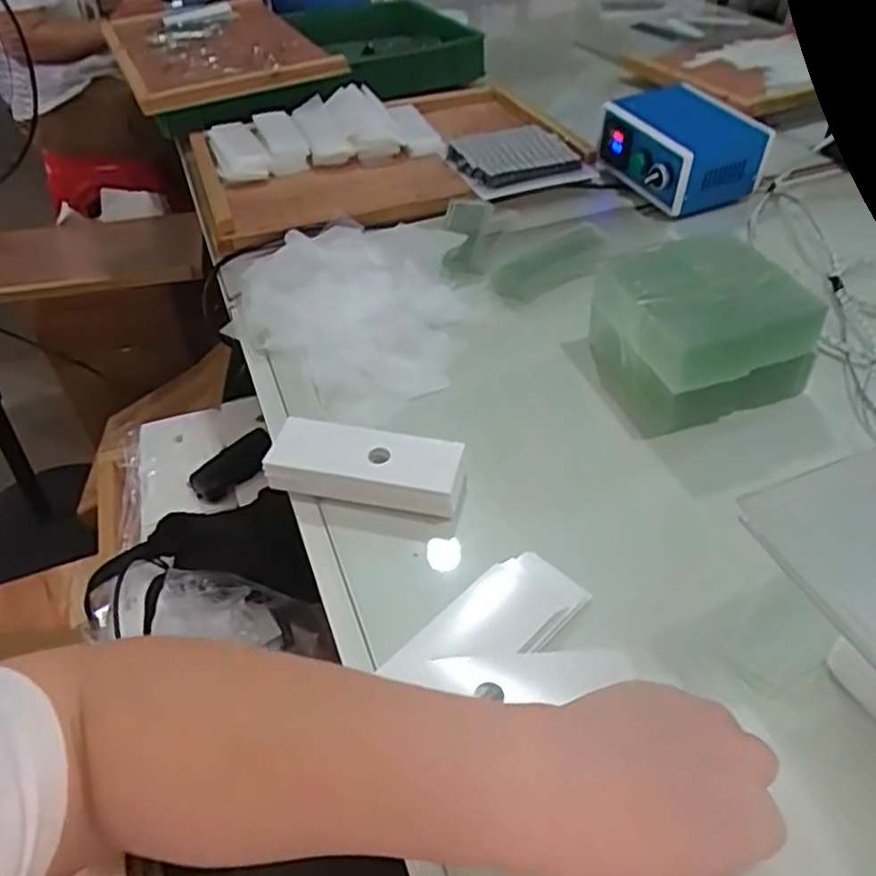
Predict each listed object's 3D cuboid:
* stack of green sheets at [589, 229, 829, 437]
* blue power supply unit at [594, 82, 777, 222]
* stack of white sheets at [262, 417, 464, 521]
[{"bbox_3d":[0.218,-0.094,0.602,0.145,0.095,0.138,-15,45,-13],"label":"stack of green sheets"},{"bbox_3d":[0.298,-0.359,0.873,0.139,0.087,0.162,-20,46,-17],"label":"blue power supply unit"},{"bbox_3d":[-0.055,0.022,0.539,0.142,0.034,0.054,8,45,12],"label":"stack of white sheets"}]

